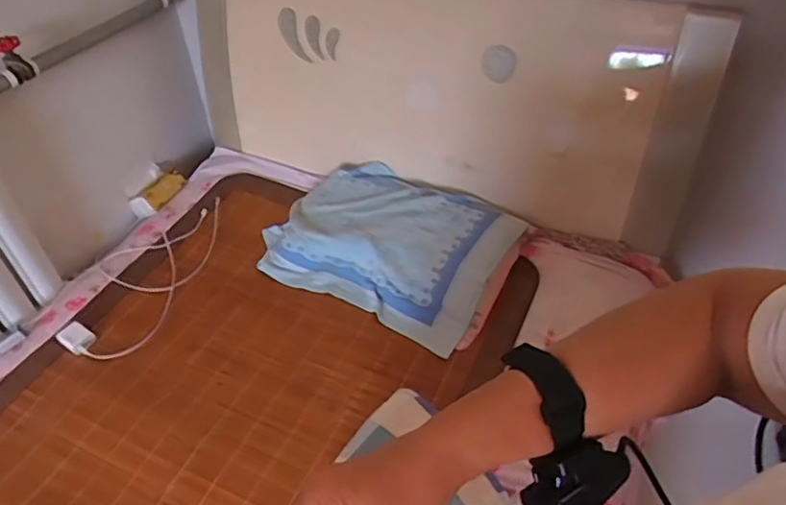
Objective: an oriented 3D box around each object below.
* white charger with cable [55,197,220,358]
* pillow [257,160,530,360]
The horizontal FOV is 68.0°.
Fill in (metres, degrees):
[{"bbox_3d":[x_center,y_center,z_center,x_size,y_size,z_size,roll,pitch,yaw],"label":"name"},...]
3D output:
[{"bbox_3d":[-0.568,0.032,1.342,0.252,0.031,0.503,11,43,12],"label":"white charger with cable"},{"bbox_3d":[-0.018,-0.025,1.343,0.563,0.133,0.367,21,46,22],"label":"pillow"}]

